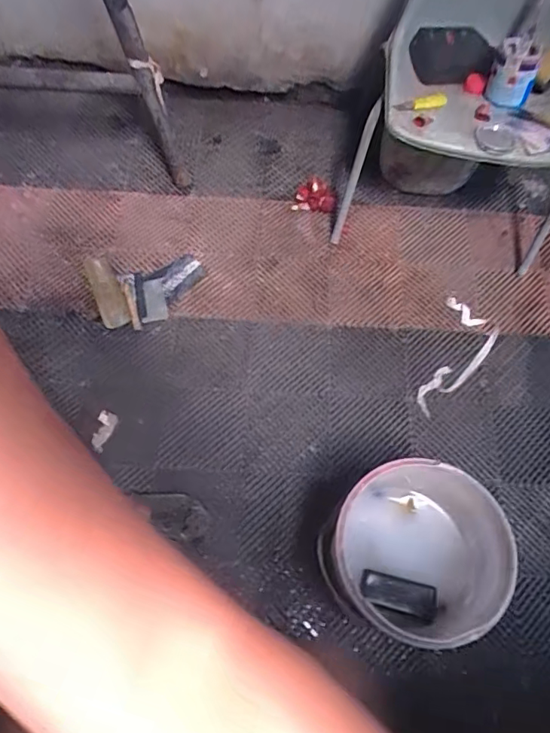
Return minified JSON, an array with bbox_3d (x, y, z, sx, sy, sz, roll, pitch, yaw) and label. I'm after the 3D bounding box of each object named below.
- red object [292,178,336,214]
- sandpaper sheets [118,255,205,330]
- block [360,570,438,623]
[{"bbox_3d":[0.116,-0.496,1.544,0.124,0.061,0.080,4,66,-1],"label":"red object"},{"bbox_3d":[-0.293,-0.206,1.425,0.227,0.040,0.158,-19,68,-11],"label":"sandpaper sheets"},{"bbox_3d":[0.240,0.443,1.022,0.148,0.018,0.063,17,66,5],"label":"block"}]

